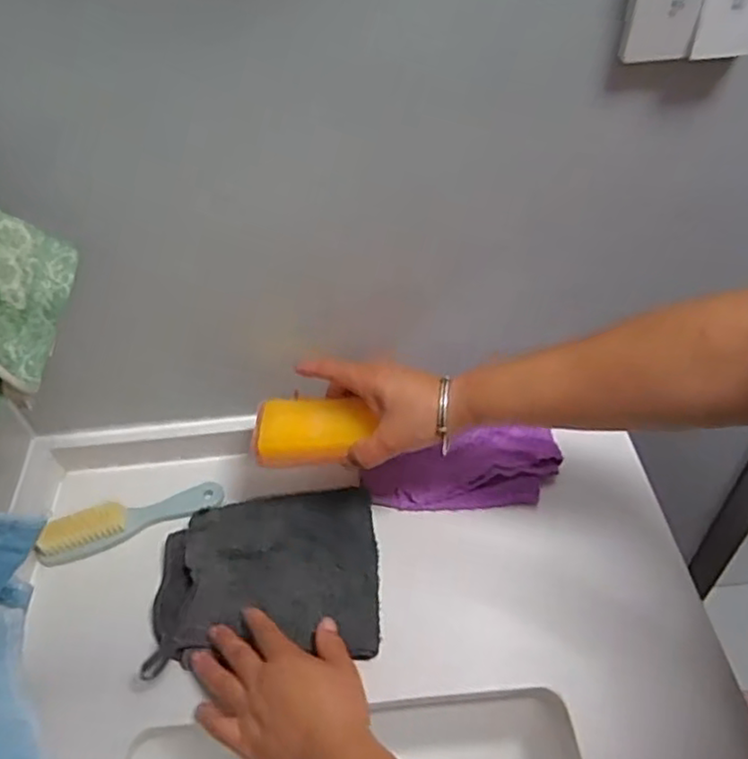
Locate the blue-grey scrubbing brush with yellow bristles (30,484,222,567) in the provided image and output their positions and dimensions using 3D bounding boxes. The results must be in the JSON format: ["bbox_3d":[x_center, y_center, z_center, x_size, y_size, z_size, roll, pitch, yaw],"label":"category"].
[{"bbox_3d":[-0.226,0.126,0.620,0.166,0.031,0.031,-19,48,-15],"label":"blue-grey scrubbing brush with yellow bristles"}]

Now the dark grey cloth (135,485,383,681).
[{"bbox_3d":[-0.092,0.167,0.586,0.188,0.022,0.156,-3,46,1],"label":"dark grey cloth"}]

